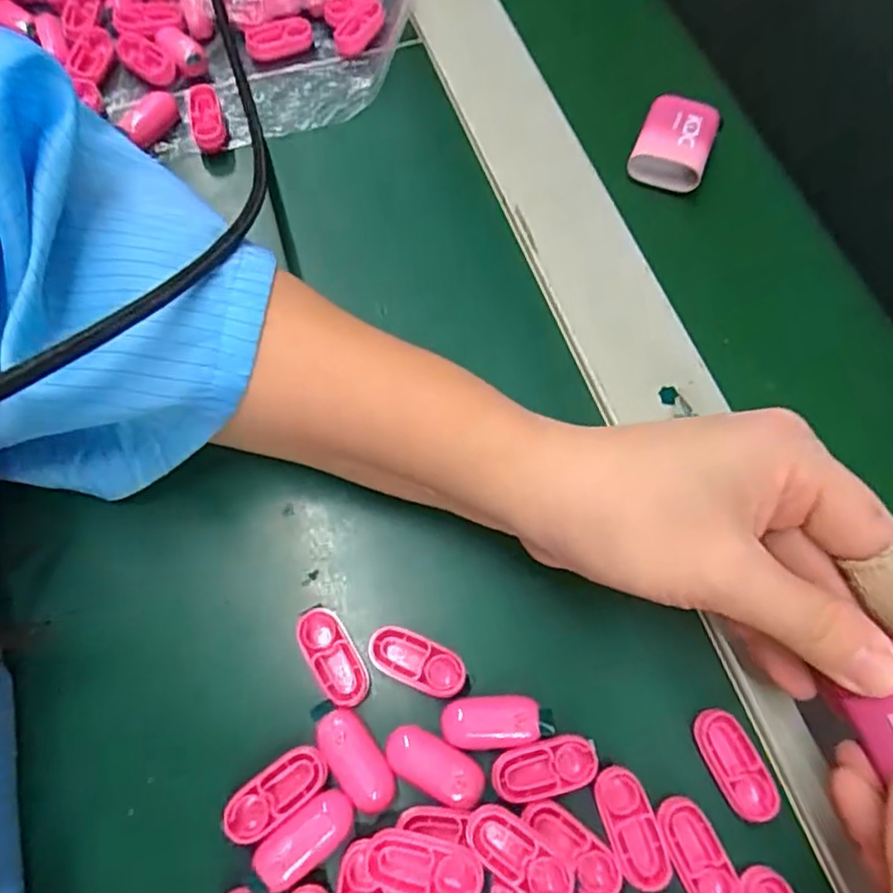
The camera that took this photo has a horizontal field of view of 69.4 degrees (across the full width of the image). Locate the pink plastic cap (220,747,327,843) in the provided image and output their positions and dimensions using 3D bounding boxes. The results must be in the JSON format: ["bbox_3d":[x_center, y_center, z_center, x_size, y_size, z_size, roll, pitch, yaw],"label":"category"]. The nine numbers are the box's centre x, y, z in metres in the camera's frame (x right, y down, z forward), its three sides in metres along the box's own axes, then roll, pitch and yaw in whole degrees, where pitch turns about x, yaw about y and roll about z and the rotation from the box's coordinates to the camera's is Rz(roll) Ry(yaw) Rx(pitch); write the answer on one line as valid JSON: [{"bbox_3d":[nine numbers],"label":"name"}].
[{"bbox_3d":[-0.054,0.110,0.204,0.035,0.005,0.015,-35,74,-15],"label":"pink plastic cap"}]

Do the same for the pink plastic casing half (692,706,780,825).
[{"bbox_3d":[0.094,0.104,0.210,0.016,0.004,0.034,-26,71,2],"label":"pink plastic casing half"}]

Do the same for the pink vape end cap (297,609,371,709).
[{"bbox_3d":[-0.039,0.072,0.220,0.015,0.006,0.034,-31,73,-14],"label":"pink vape end cap"}]

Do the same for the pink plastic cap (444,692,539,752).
[{"bbox_3d":[0.015,0.091,0.213,0.031,0.004,0.016,-3,68,-4],"label":"pink plastic cap"}]

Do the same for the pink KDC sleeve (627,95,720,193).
[{"bbox_3d":[0.112,-0.149,0.317,0.034,0.018,0.045,23,69,6],"label":"pink KDC sleeve"}]

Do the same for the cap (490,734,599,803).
[{"bbox_3d":[0.032,0.104,0.207,0.034,0.004,0.016,-10,69,-7],"label":"cap"}]

